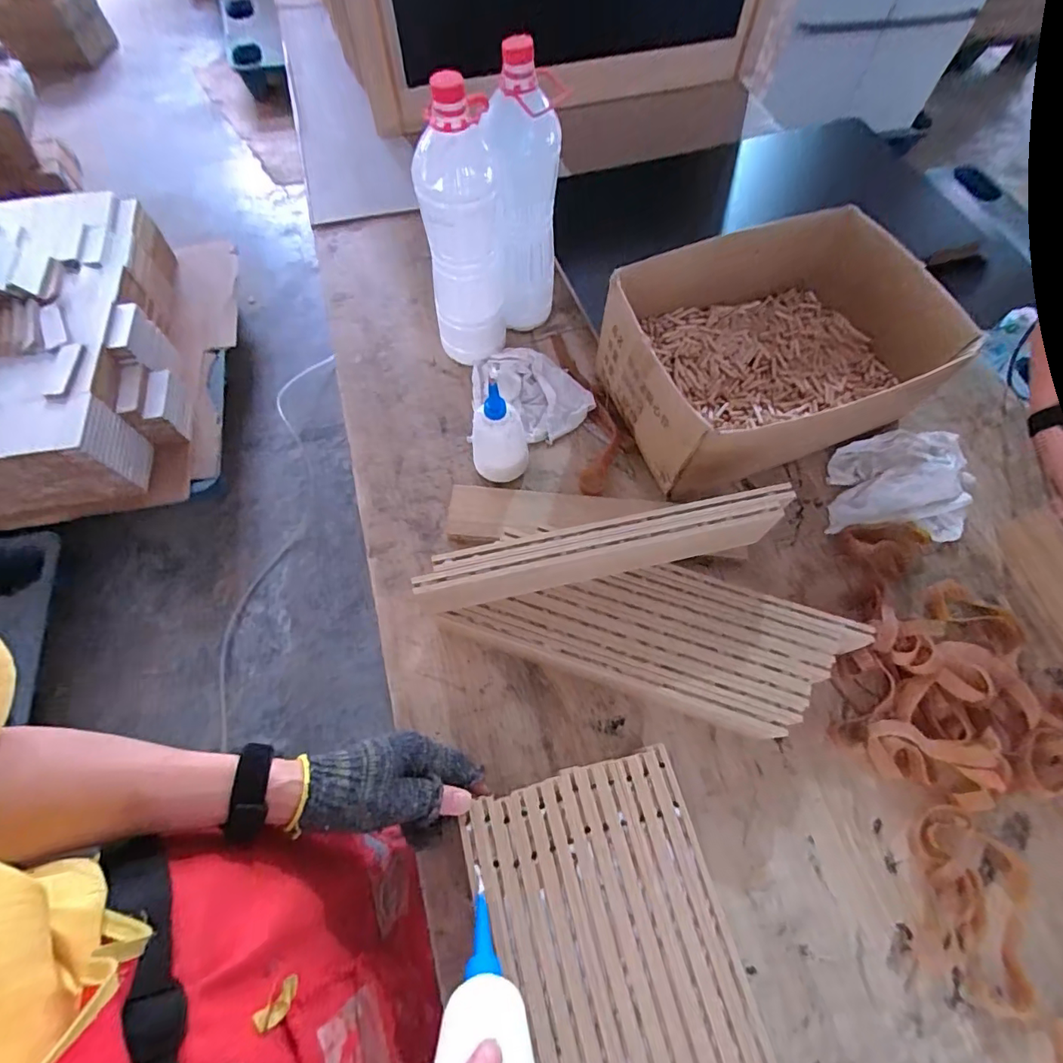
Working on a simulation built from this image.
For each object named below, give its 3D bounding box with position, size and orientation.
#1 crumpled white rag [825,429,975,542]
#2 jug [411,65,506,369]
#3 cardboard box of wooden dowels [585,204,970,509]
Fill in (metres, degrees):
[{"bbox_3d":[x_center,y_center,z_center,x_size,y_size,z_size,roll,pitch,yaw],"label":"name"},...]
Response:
[{"bbox_3d":[0.454,-0.059,0.625,0.176,0.038,0.137,6,66,2],"label":"crumpled white rag"},{"bbox_3d":[-0.080,-0.326,0.592,0.083,0.313,0.083,-8,66,-4],"label":"jug"},{"bbox_3d":[0.287,-0.211,0.627,0.368,0.145,0.256,-16,67,-8],"label":"cardboard box of wooden dowels"}]

